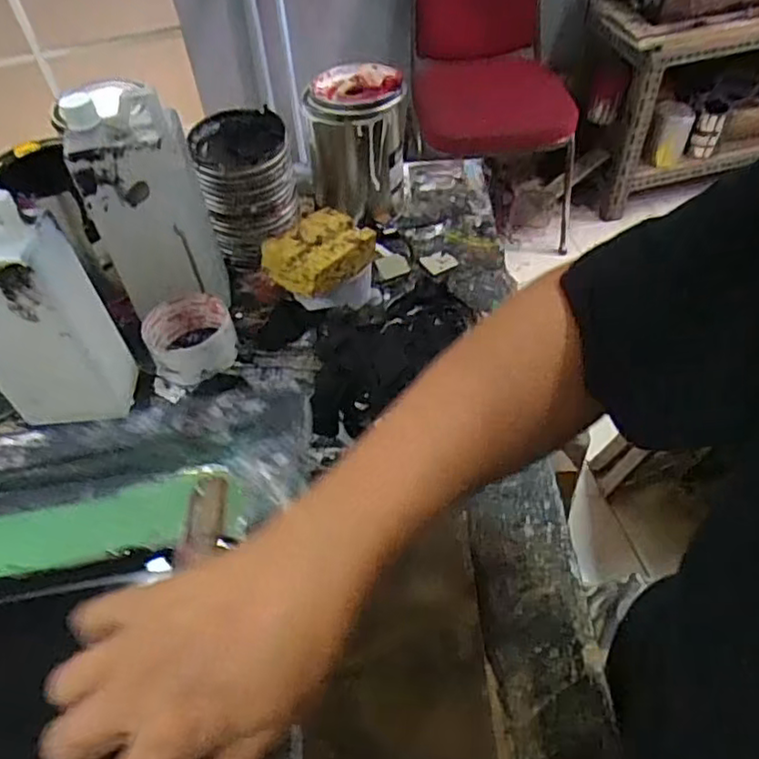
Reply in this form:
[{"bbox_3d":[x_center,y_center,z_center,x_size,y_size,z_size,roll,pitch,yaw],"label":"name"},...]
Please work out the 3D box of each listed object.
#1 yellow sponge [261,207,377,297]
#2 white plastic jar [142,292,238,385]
[{"bbox_3d":[-0.057,-0.126,0.632,0.070,0.039,0.095,34,60,28],"label":"yellow sponge"},{"bbox_3d":[-0.179,-0.037,0.626,0.079,0.049,0.085,-2,50,2],"label":"white plastic jar"}]

